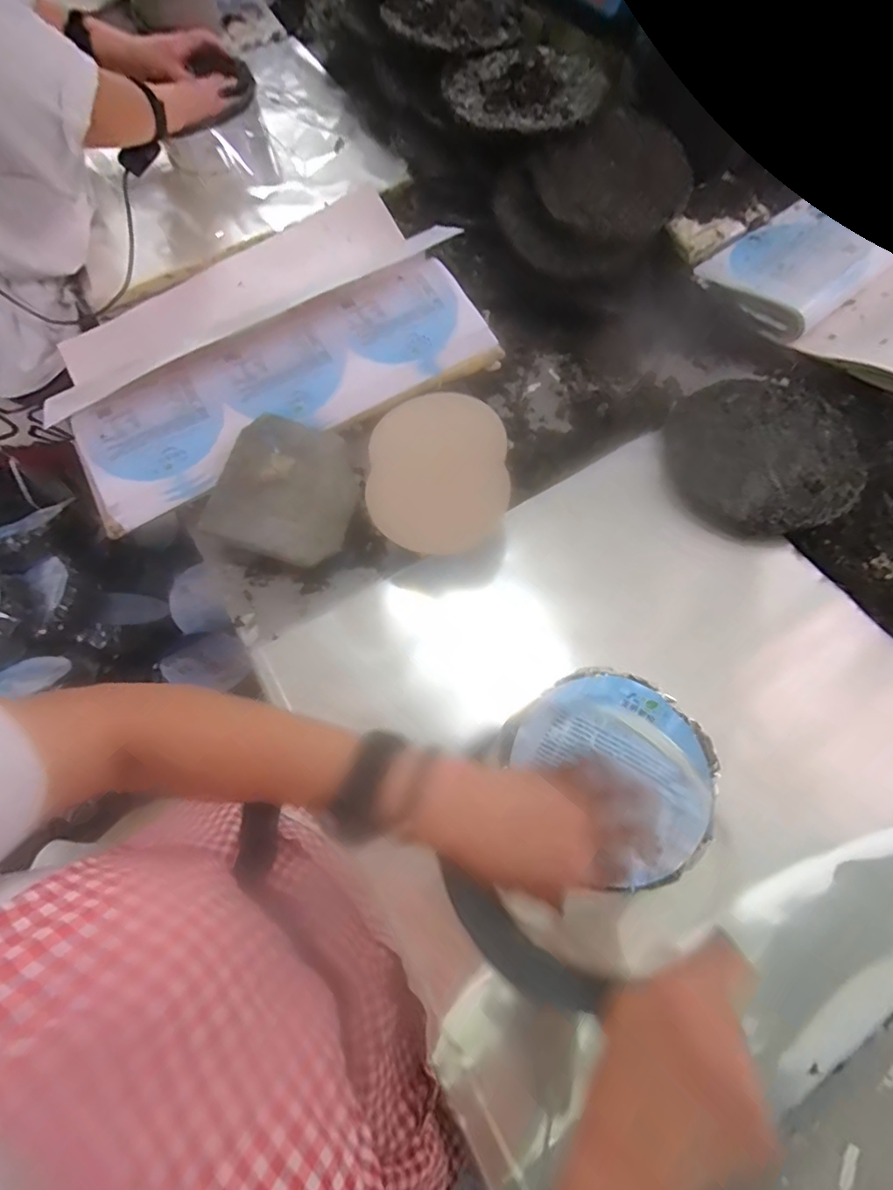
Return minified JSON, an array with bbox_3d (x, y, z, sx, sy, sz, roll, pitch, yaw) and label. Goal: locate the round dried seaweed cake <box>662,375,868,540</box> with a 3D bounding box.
[{"bbox_3d":[0.343,-0.155,0.566,0.205,0.021,0.195,-1,70,2],"label":"round dried seaweed cake"}]

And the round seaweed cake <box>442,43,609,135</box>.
[{"bbox_3d":[0.097,-0.649,0.655,0.183,0.029,0.175,-1,68,3],"label":"round seaweed cake"}]

